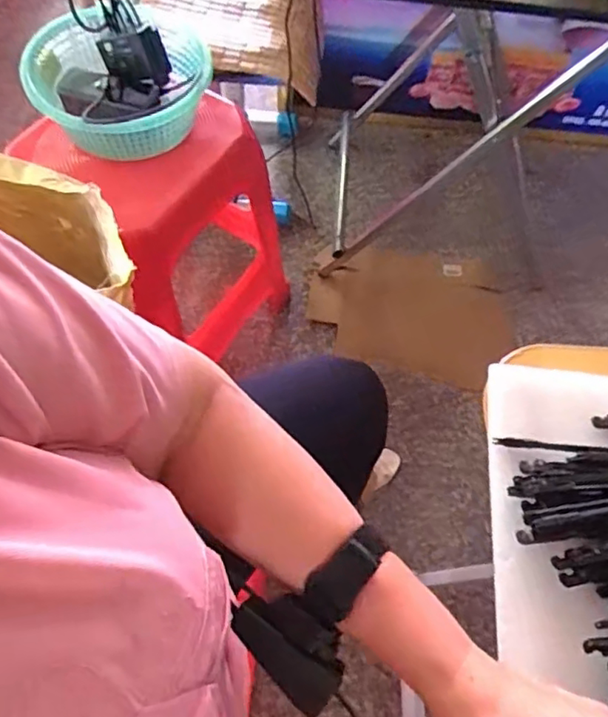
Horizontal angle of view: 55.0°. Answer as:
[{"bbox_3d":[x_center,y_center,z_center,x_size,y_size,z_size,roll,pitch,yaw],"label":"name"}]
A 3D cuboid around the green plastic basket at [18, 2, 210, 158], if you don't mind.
[{"bbox_3d":[-0.256,-0.375,0.810,0.232,0.088,0.235,-7,63,-7],"label":"green plastic basket"}]

